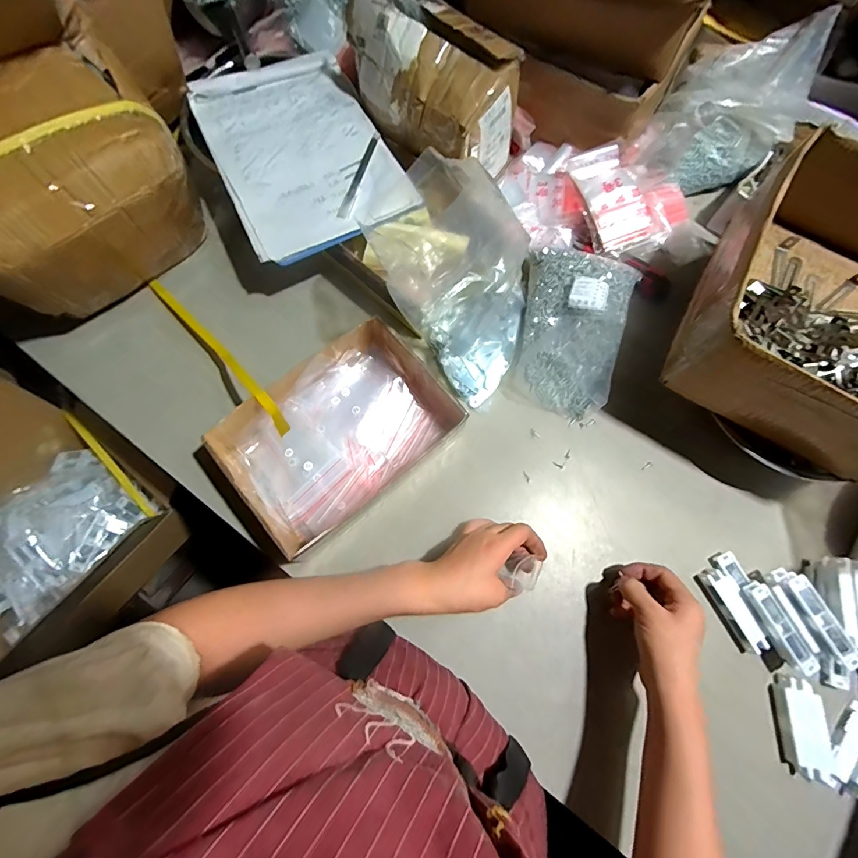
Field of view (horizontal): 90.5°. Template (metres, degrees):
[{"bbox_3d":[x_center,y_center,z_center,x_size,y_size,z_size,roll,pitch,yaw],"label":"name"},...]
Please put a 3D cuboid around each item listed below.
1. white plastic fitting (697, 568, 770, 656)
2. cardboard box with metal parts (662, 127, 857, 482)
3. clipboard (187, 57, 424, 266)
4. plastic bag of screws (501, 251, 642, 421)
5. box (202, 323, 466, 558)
[{"bbox_3d":[0.353,0.208,0.491,0.025,0.024,0.093,-27,76,-9],"label":"white plastic fitting"},{"bbox_3d":[0.445,-0.127,0.466,0.260,0.116,0.295,29,74,7],"label":"cardboard box with metal parts"},{"bbox_3d":[-0.172,-0.374,0.571,0.212,0.019,0.295,-24,75,-9],"label":"clipboard"},{"bbox_3d":[0.195,-0.137,0.565,0.140,0.082,0.223,16,73,3],"label":"plastic bag of screws"},{"bbox_3d":[-0.111,0.012,0.510,0.265,0.069,0.185,-38,78,-12],"label":"box"}]

